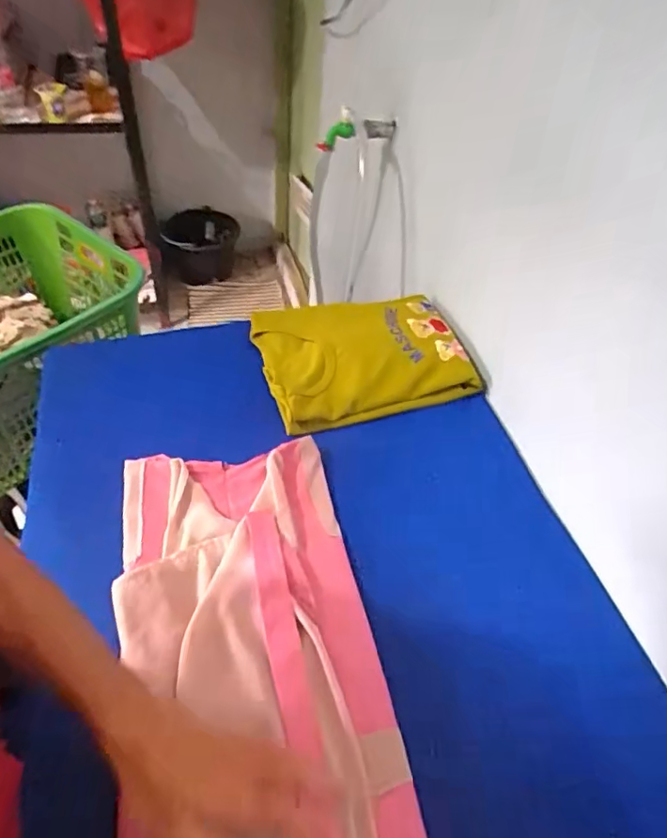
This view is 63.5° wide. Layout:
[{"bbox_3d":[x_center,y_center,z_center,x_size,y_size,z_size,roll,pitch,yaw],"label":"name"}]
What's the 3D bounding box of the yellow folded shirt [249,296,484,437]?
[{"bbox_3d":[0.044,-0.103,0.853,0.305,0.066,0.223,-12,51,-16],"label":"yellow folded shirt"}]

